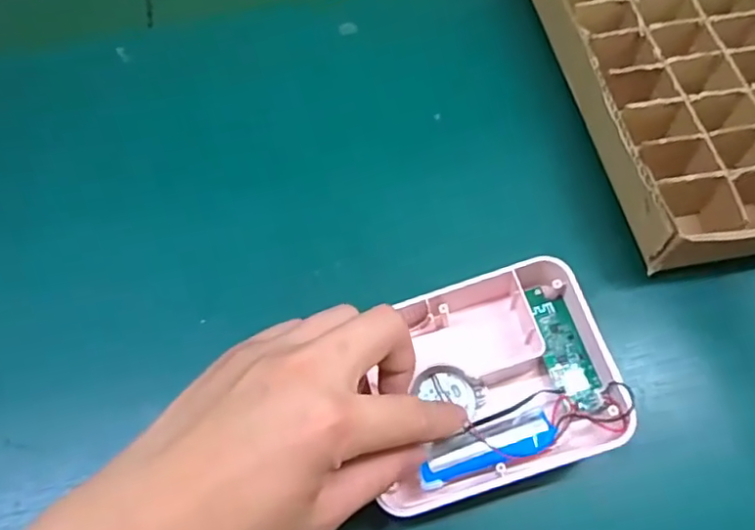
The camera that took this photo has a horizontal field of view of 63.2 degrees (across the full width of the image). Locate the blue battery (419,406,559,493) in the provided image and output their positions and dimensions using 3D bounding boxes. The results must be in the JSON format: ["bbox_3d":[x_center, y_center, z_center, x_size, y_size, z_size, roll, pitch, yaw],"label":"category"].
[{"bbox_3d":[0.052,0.089,0.298,0.067,0.016,0.020,-22,68,2],"label":"blue battery"}]

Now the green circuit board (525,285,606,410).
[{"bbox_3d":[0.097,0.043,0.322,0.022,0.004,0.066,-14,67,-4],"label":"green circuit board"}]

